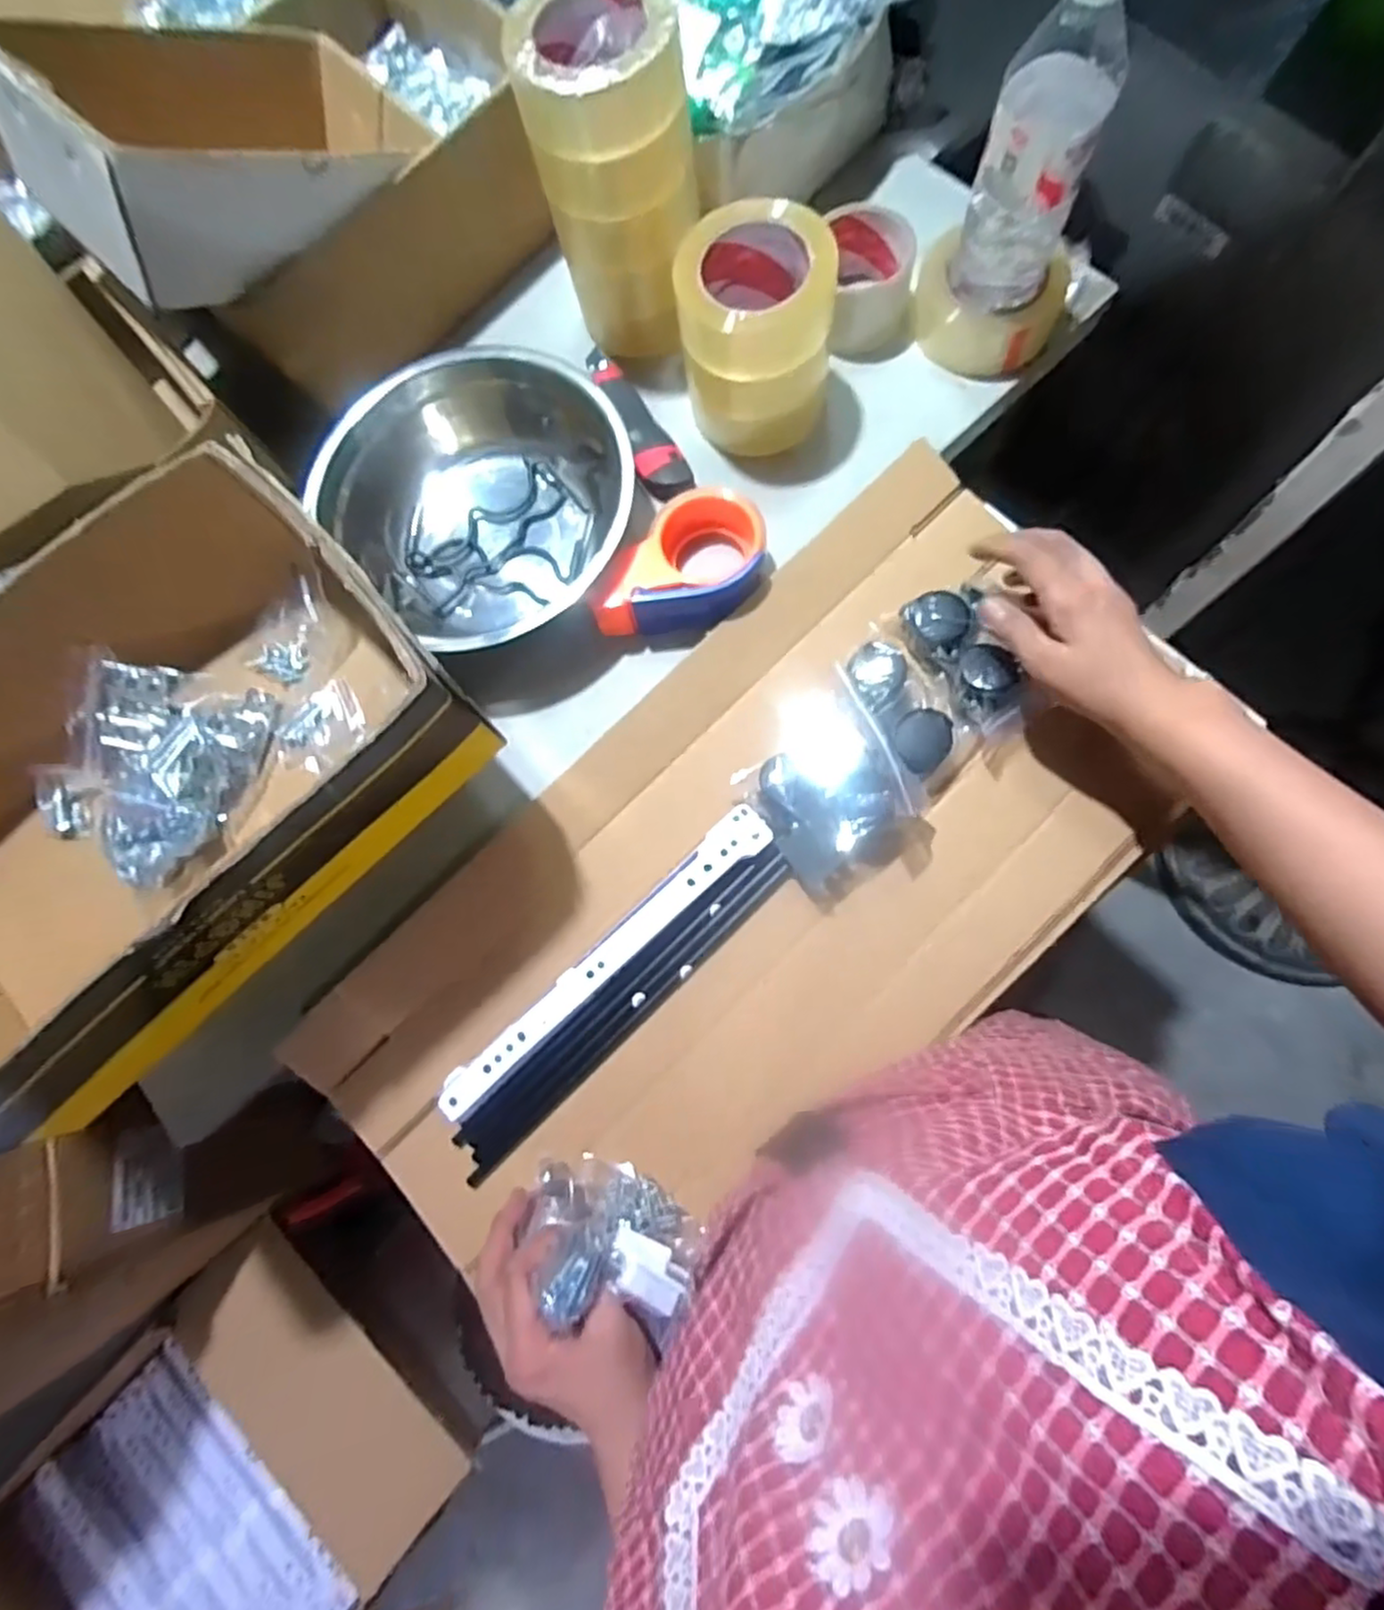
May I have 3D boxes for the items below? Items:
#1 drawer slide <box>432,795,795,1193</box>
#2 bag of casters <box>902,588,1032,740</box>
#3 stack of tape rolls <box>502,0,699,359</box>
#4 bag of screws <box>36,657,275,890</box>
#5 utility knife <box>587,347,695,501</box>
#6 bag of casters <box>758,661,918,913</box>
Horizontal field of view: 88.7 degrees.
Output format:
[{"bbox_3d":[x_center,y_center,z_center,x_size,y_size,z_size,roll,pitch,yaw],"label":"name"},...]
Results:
[{"bbox_3d":[-0.054,0.128,0.501,0.305,0.021,0.061,-44,77,-4],"label":"drawer slide"},{"bbox_3d":[0.204,-0.107,0.515,0.056,0.030,0.109,-27,73,-1],"label":"bag of casters"},{"bbox_3d":[-0.056,-0.459,0.525,0.112,0.190,0.097,-7,77,5],"label":"stack of tape rolls"},{"bbox_3d":[-0.340,-0.024,0.440,0.112,0.040,0.127,19,80,10],"label":"bag of screws"},{"bbox_3d":[-0.050,-0.322,0.586,0.038,0.025,0.161,-27,76,0],"label":"utility knife"},{"bbox_3d":[0.096,-0.013,0.498,0.096,0.047,0.140,-31,76,-1],"label":"bag of casters"}]

